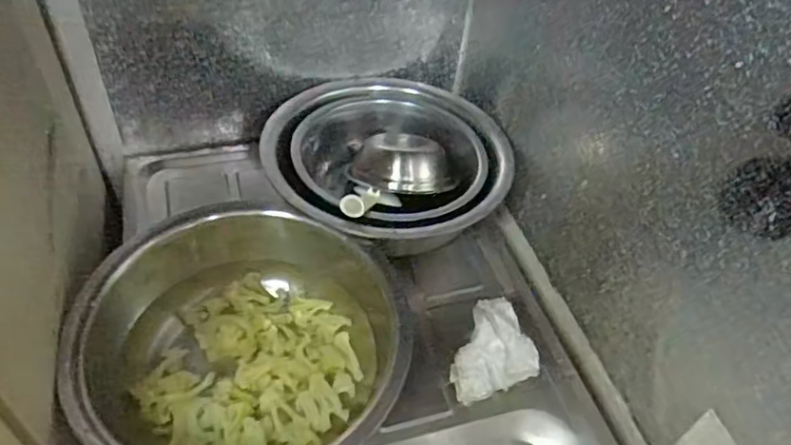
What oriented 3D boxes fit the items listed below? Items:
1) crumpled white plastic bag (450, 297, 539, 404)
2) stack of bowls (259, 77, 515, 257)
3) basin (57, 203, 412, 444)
[{"bbox_3d":[0.106,0.141,0.682,0.086,0.054,0.103,-7,48,-12],"label":"crumpled white plastic bag"},{"bbox_3d":[0.002,-0.078,0.823,0.300,0.120,0.340,30,51,21],"label":"stack of bowls"},{"bbox_3d":[-0.162,0.131,0.629,0.307,0.106,0.316,3,47,-3],"label":"basin"}]

